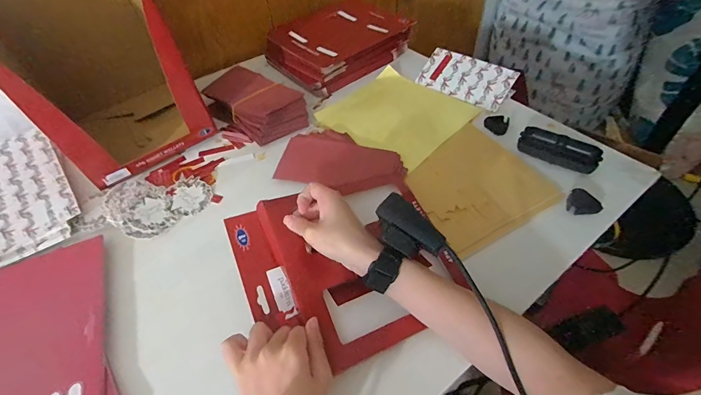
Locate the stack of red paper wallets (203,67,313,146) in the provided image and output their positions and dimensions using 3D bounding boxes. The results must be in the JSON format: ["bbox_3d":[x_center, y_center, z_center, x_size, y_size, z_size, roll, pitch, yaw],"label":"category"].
[{"bbox_3d":[-0.172,-0.175,0.638,0.115,0.056,0.194,-36,55,-25],"label":"stack of red paper wallets"}]

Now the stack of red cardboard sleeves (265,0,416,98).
[{"bbox_3d":[-0.029,-0.333,0.755,0.260,0.071,0.207,-32,53,-22],"label":"stack of red cardboard sleeves"}]

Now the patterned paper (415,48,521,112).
[{"bbox_3d":[0.220,-0.230,0.669,0.171,0.012,0.086,33,90,29],"label":"patterned paper"}]

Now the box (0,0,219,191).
[{"bbox_3d":[-0.387,-0.201,0.549,0.221,0.249,0.248,-34,54,-24],"label":"box"}]

